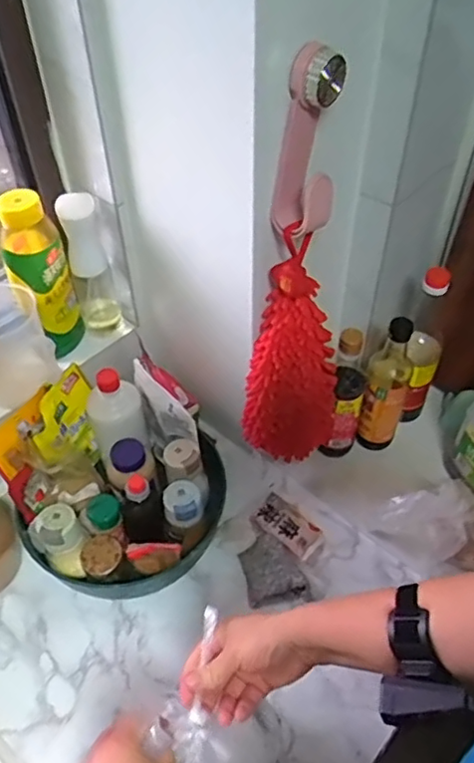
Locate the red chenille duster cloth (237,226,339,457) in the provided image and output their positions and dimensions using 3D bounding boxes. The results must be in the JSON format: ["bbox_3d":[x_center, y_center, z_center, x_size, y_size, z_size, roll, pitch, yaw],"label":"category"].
[{"bbox_3d":[0.070,-0.037,0.783,0.124,0.350,0.050,-7,40,-6],"label":"red chenille duster cloth"}]

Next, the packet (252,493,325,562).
[{"bbox_3d":[0.074,0.207,0.866,0.103,0.020,0.061,35,57,28],"label":"packet"}]

